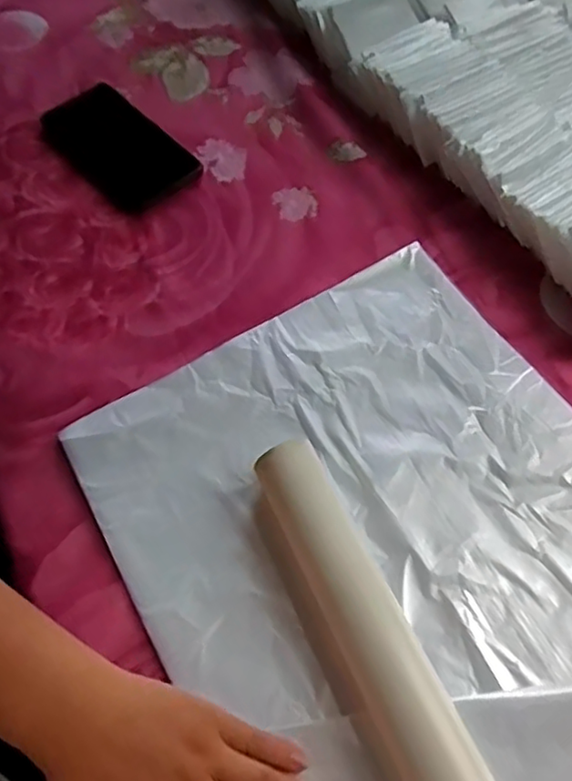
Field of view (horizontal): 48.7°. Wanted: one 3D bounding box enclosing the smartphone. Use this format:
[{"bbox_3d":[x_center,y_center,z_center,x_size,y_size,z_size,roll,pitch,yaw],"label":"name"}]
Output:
[{"bbox_3d":[-0.159,-0.232,0.607,0.090,0.011,0.162,-41,79,-16],"label":"smartphone"}]

